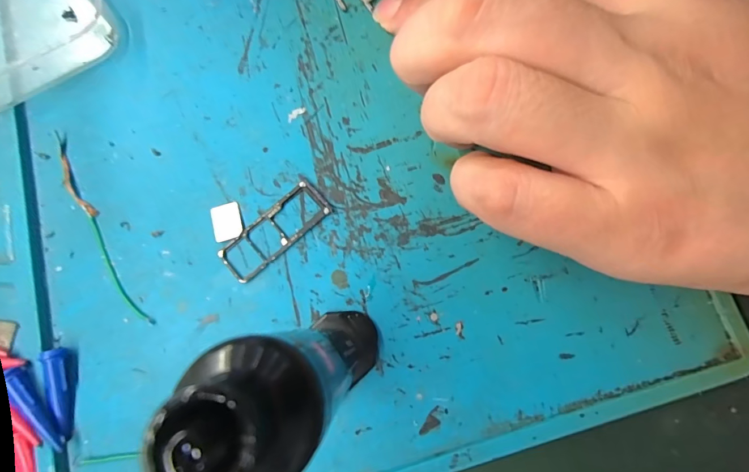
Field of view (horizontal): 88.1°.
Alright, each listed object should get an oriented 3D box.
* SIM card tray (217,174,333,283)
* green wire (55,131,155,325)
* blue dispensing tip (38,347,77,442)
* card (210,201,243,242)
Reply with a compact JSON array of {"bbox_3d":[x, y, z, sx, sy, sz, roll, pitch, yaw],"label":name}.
[{"bbox_3d":[-0.034,-0.003,0.128,0.039,0.004,0.016,-40,82,-8],"label":"SIM card tray"},{"bbox_3d":[-0.094,-0.004,0.129,0.007,0.004,0.078,-31,81,-7],"label":"green wire"},{"bbox_3d":[-0.094,0.047,0.116,0.006,0.006,0.026,-14,79,-4],"label":"blue dispensing tip"},{"bbox_3d":[-0.050,-0.005,0.130,0.010,0.004,0.013,-15,73,-2],"label":"card"}]

